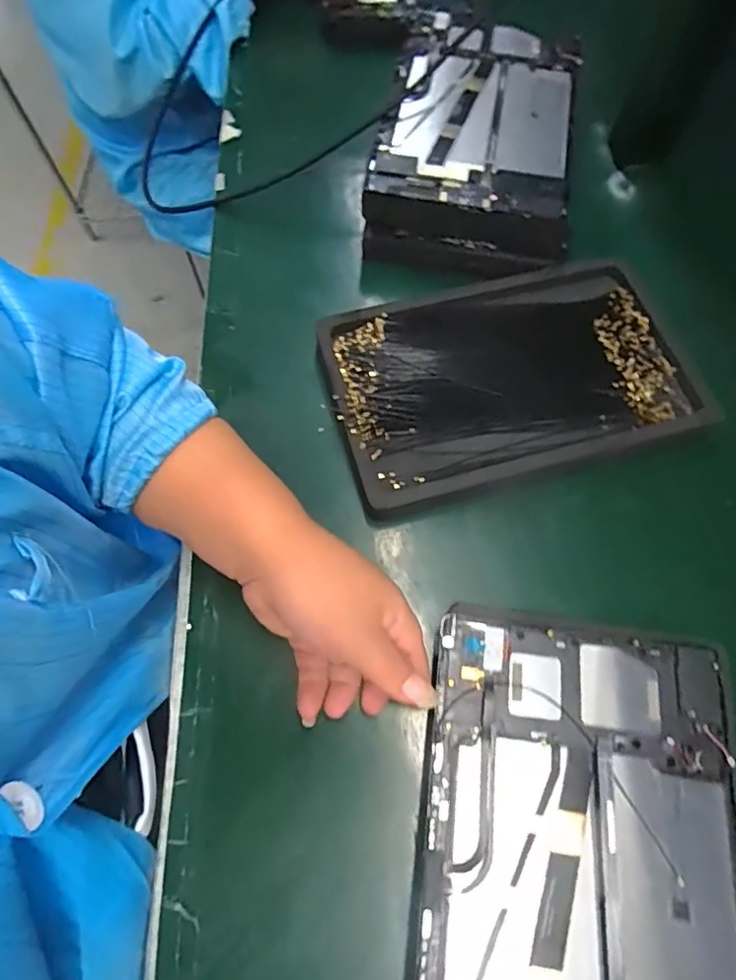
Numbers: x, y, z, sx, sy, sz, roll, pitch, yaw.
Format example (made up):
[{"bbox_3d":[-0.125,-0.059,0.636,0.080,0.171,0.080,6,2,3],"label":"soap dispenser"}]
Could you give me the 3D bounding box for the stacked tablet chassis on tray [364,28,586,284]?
[{"bbox_3d":[0.092,-0.292,0.458,0.151,0.051,0.245,9,68,7],"label":"stacked tablet chassis on tray"}]

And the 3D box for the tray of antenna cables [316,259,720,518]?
[{"bbox_3d":[0.098,-0.082,0.389,0.245,0.023,0.155,-16,67,-4],"label":"tray of antenna cables"}]

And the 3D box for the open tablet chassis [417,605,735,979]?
[{"bbox_3d":[0.105,0.186,0.263,0.153,0.012,0.241,4,67,5],"label":"open tablet chassis"}]

